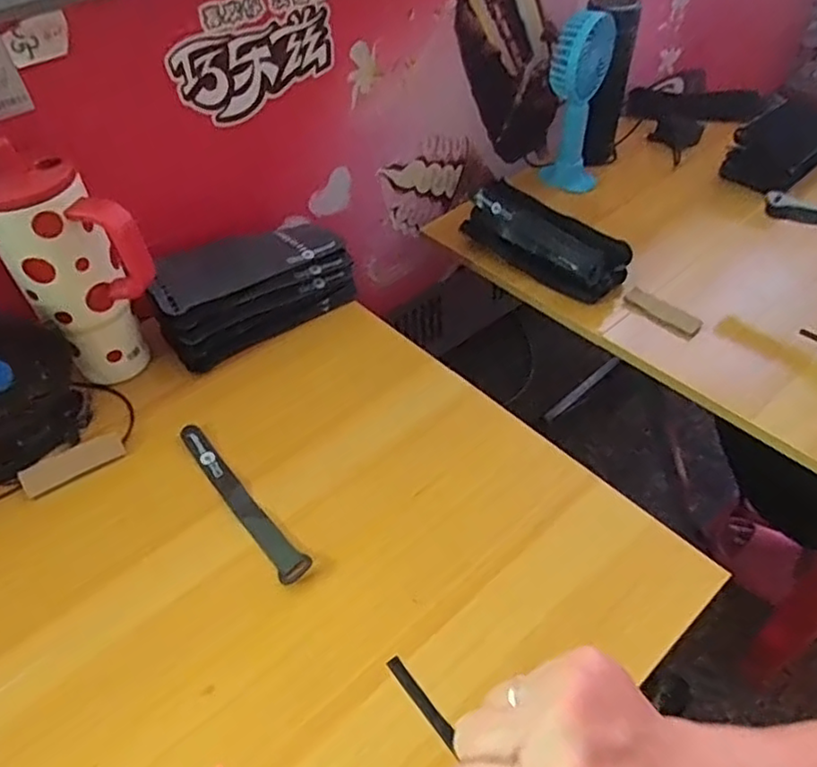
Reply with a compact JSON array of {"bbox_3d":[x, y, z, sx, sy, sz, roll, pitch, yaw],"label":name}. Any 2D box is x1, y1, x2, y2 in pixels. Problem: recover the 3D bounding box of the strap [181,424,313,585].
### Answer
[{"bbox_3d":[-0.145,0.097,0.542,0.025,0.009,0.191,-34,54,-25],"label":"strap"}]

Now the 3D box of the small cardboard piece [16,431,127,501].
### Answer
[{"bbox_3d":[-0.300,0.071,0.575,0.085,0.004,0.036,-29,55,-28],"label":"small cardboard piece"}]

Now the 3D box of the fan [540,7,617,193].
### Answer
[{"bbox_3d":[0.218,-0.358,0.838,0.076,0.231,0.069,5,48,8],"label":"fan"}]

